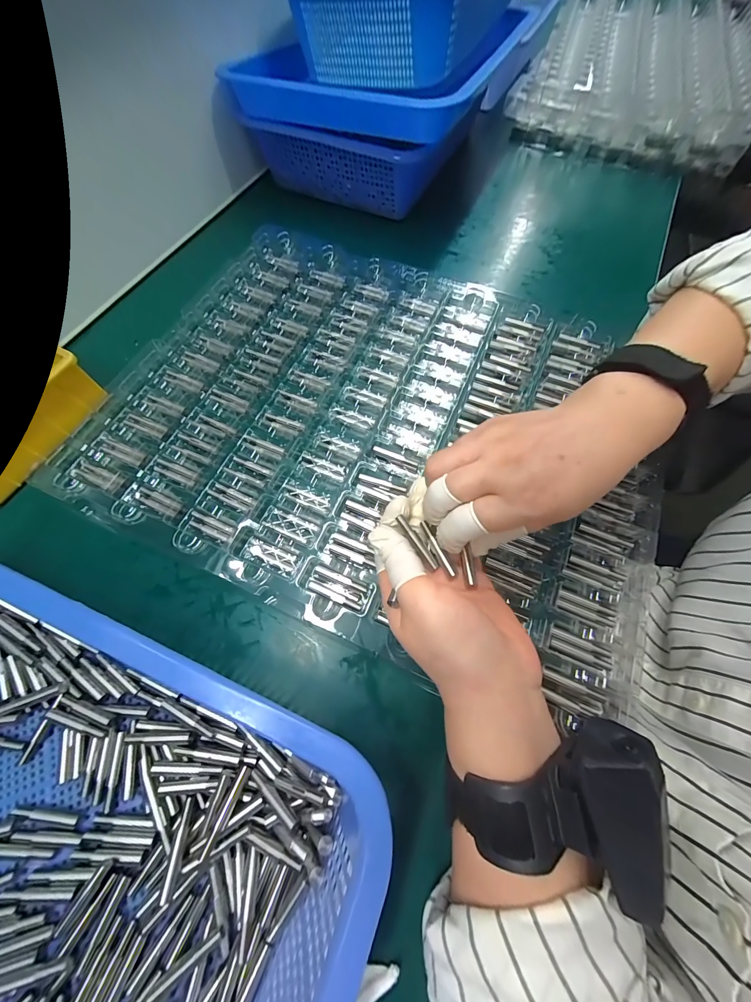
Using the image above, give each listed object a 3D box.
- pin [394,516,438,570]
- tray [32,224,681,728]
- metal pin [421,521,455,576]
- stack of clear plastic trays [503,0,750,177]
[{"bbox_3d":[0.029,0.028,0.223,0.004,0.004,0.039,-35,83,-14],"label":"pin"},{"bbox_3d":[0.009,-0.083,0.316,0.485,0.022,0.382,22,69,9],"label":"tray"},{"bbox_3d":[0.042,0.031,0.223,0.004,0.004,0.038,-24,65,-10],"label":"metal pin"},{"bbox_3d":[0.460,-0.729,0.567,0.372,0.092,0.456,23,67,5],"label":"stack of clear plastic trays"}]

